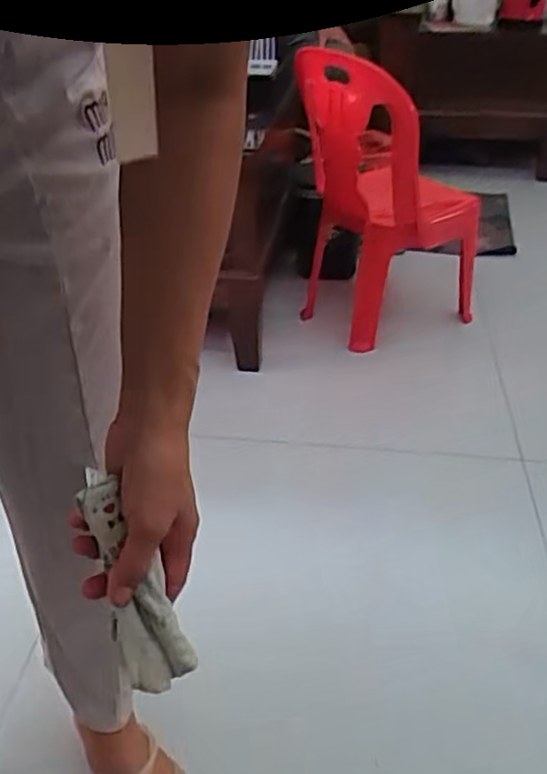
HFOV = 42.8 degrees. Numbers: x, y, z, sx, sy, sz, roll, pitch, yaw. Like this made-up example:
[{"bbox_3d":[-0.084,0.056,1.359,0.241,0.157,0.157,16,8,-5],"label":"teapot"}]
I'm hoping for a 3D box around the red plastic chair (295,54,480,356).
[{"bbox_3d":[0.277,-0.457,1.654,0.368,0.624,0.299,-21,40,-27],"label":"red plastic chair"}]

